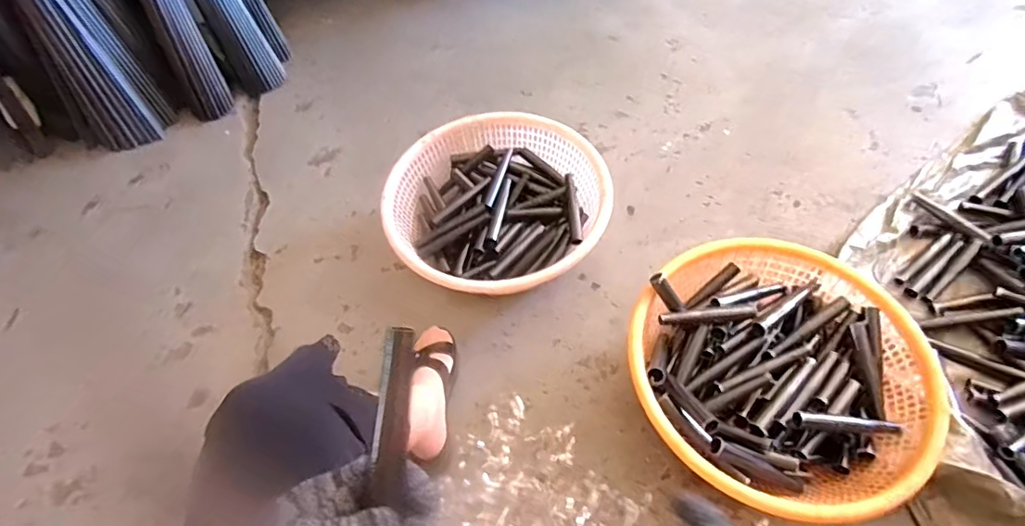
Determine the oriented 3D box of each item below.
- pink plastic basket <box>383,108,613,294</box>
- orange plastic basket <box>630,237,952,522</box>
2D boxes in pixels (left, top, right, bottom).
[{"bbox_3d":[-0.012,-0.118,0.991,0.391,0.115,0.357,-2,57,4],"label":"pink plastic basket"},{"bbox_3d":[0.379,0.158,0.763,0.393,0.112,0.395,-2,57,4],"label":"orange plastic basket"}]

